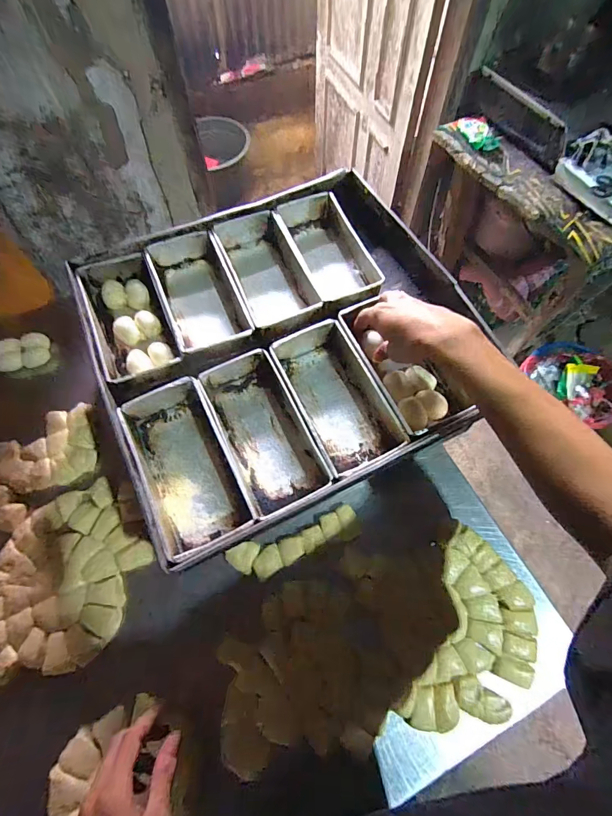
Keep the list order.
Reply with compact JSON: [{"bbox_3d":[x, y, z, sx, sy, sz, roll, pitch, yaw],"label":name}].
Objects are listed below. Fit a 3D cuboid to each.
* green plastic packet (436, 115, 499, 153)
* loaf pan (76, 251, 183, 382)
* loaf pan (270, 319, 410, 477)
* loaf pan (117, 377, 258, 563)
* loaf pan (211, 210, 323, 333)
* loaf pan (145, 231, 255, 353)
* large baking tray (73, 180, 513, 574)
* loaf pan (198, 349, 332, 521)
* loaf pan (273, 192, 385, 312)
[{"bbox_3d":[0.491,-0.817,1.140,0.085,0.050,0.179,-33,68,-14],"label":"green plastic packet"},{"bbox_3d":[-0.245,-0.122,0.538,0.110,0.054,0.208,-25,66,-10],"label":"loaf pan"},{"bbox_3d":[0.032,-0.022,0.503,0.114,0.054,0.200,-23,66,-9],"label":"loaf pan"},{"bbox_3d":[-0.140,0.068,0.457,0.097,0.053,0.197,-25,66,-10],"label":"loaf pan"},{"bbox_3d":[-0.061,-0.200,0.576,0.108,0.054,0.204,-21,65,-9],"label":"loaf pan"},{"bbox_3d":[-0.153,-0.165,0.559,0.099,0.051,0.205,-22,66,-9],"label":"loaf pan"},{"bbox_3d":[-0.030,-0.098,0.530,0.465,0.066,0.445,-24,66,-10],"label":"large baking tray"},{"bbox_3d":[-0.060,0.023,0.482,0.100,0.048,0.200,-24,66,-10],"label":"loaf pan"},{"bbox_3d":[0.029,-0.240,0.594,0.106,0.051,0.226,-22,65,-9],"label":"loaf pan"}]

